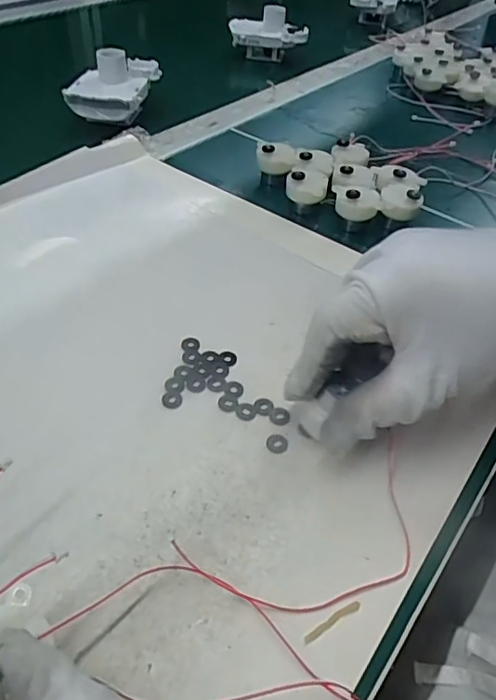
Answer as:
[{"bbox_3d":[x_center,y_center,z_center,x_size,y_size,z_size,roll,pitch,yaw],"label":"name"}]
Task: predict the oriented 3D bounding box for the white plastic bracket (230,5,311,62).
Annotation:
[{"bbox_3d":[0.026,-0.396,0.652,0.095,0.052,0.044,9,46,3],"label":"white plastic bracket"}]

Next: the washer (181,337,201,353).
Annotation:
[{"bbox_3d":[-0.034,-0.004,0.308,0.011,0.004,0.013,-1,47,-6],"label":"washer"}]

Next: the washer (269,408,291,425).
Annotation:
[{"bbox_3d":[0.017,0.035,0.276,0.010,0.004,0.010,18,48,12],"label":"washer"}]

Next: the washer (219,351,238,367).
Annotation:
[{"bbox_3d":[-0.011,0.005,0.303,0.011,0.004,0.010,4,54,-5],"label":"washer"}]

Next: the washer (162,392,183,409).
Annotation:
[{"bbox_3d":[-0.041,0.027,0.279,0.011,0.004,0.011,3,53,-4],"label":"washer"}]

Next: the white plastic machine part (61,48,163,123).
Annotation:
[{"bbox_3d":[-0.128,-0.258,0.503,0.069,0.052,0.089,12,46,6],"label":"white plastic machine part"}]

